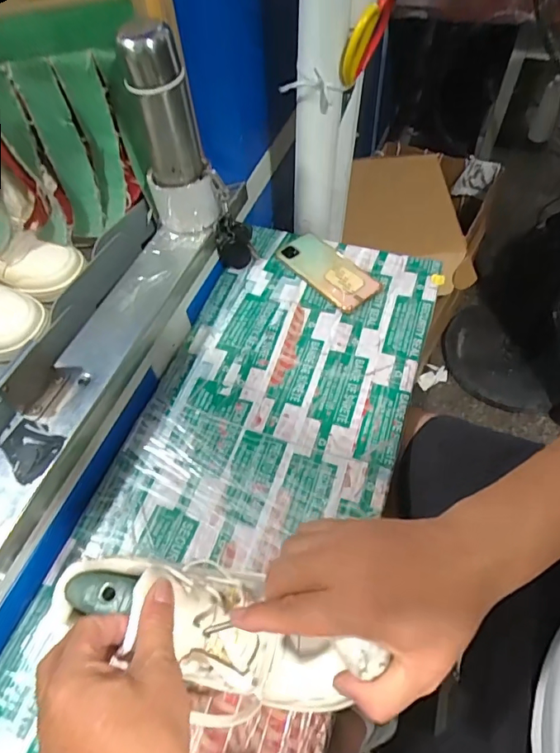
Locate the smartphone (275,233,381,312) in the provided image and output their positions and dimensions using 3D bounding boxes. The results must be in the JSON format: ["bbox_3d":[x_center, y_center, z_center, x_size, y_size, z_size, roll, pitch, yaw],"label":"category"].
[{"bbox_3d":[0.074,-0.163,0.708,0.078,0.016,0.162,-38,62,-20],"label":"smartphone"}]

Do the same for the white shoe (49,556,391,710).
[{"bbox_3d":[-0.055,0.201,0.392,0.257,0.104,0.091,21,59,2],"label":"white shoe"}]

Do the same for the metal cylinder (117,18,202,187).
[{"bbox_3d":[-0.148,-0.330,0.571,0.075,0.164,0.074,-14,56,-5],"label":"metal cylinder"}]

